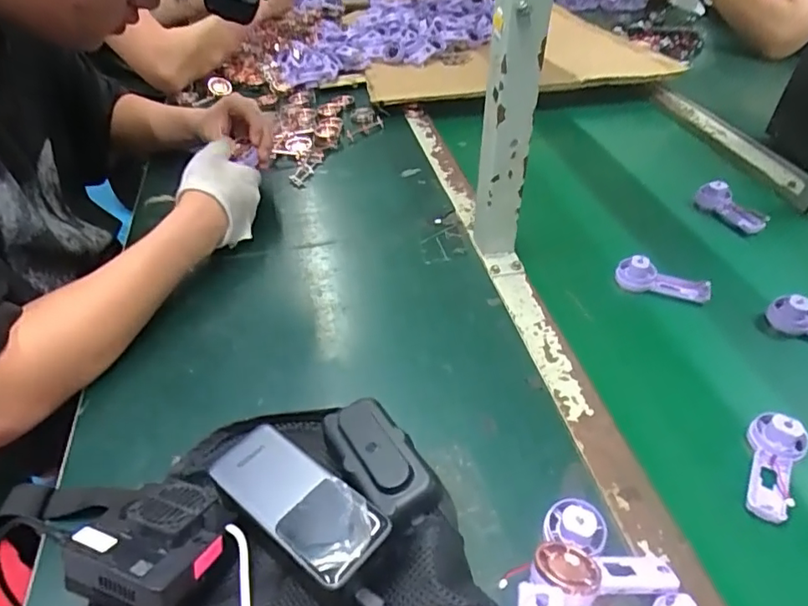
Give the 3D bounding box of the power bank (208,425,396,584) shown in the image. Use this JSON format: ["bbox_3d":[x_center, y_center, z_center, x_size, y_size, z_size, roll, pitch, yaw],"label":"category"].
[{"bbox_3d":[-0.069,0.123,0.348,0.124,0.019,0.050,30,50,29],"label":"power bank"}]

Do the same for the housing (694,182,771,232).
[{"bbox_3d":[0.417,-0.125,0.693,0.029,0.034,0.096,-18,45,-19],"label":"housing"}]

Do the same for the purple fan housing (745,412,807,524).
[{"bbox_3d":[0.280,0.123,0.415,0.040,0.028,0.083,28,49,28],"label":"purple fan housing"}]

